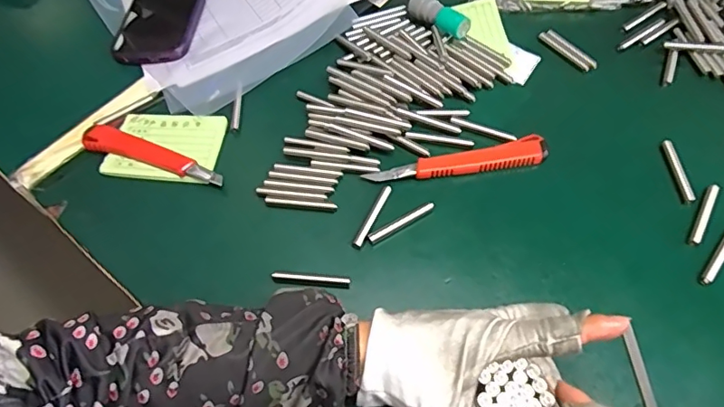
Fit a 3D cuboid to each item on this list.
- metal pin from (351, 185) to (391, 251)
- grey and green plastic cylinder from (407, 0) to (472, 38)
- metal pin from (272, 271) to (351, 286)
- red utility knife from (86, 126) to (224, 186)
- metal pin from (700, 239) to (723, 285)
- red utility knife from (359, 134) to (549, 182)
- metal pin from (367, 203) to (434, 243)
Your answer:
[{"bbox_3d":[0.009,0.010,0.410,0.007,0.004,0.059,24,63,15],"label":"metal pin"},{"bbox_3d":[0.073,-0.184,0.507,0.018,0.017,0.069,-40,66,-20],"label":"grey and green plastic cylinder"},{"bbox_3d":[-0.038,0.056,0.387,0.058,0.004,0.007,4,60,4],"label":"metal pin"},{"bbox_3d":[-0.178,-0.043,0.450,0.133,0.010,0.025,17,61,11],"label":"red utility knife"},{"bbox_3d":[0.262,0.036,0.380,0.008,0.005,0.057,36,67,20],"label":"metal pin"},{"bbox_3d":[0.079,-0.035,0.429,0.147,0.009,0.024,-9,60,-4],"label":"red utility knife"},{"bbox_3d":[0.031,0.014,0.407,0.058,0.004,0.008,-28,63,-14],"label":"metal pin"}]

